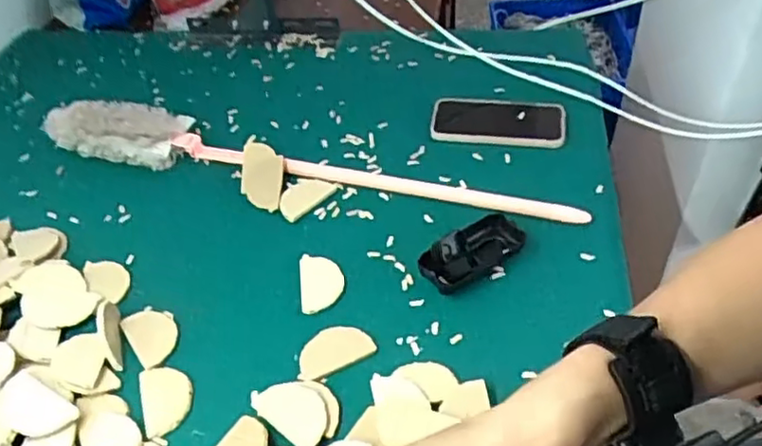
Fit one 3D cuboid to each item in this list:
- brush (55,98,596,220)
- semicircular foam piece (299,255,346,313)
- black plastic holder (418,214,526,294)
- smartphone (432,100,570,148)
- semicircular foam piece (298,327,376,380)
[{"bbox_3d":[-0.105,-0.084,0.774,0.685,0.047,0.078,8,47,14],"label":"brush"},{"bbox_3d":[-0.060,0.059,0.651,0.044,0.009,0.065,-7,45,0],"label":"semicircular foam piece"},{"bbox_3d":[0.095,0.029,0.653,0.114,0.031,0.052,-29,49,-20],"label":"black plastic holder"},{"bbox_3d":[0.146,-0.130,0.814,0.165,0.017,0.088,6,47,12],"label":"smartphone"},{"bbox_3d":[-0.044,0.116,0.598,0.069,0.005,0.045,-21,47,-13],"label":"semicircular foam piece"}]

